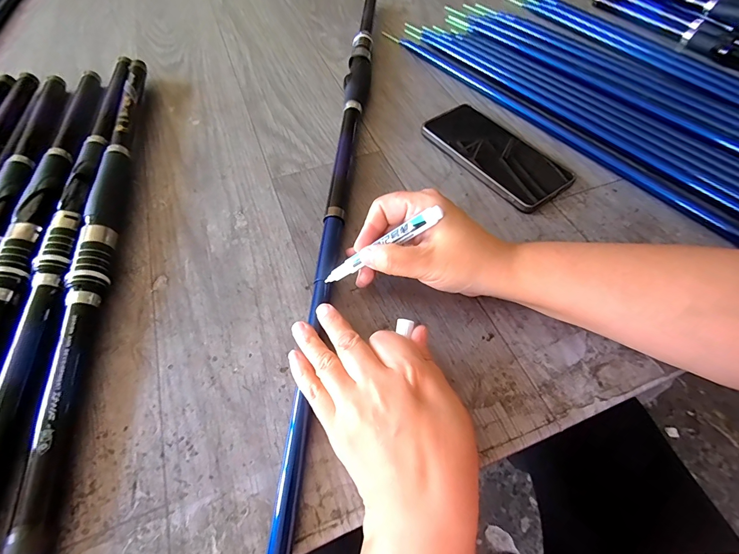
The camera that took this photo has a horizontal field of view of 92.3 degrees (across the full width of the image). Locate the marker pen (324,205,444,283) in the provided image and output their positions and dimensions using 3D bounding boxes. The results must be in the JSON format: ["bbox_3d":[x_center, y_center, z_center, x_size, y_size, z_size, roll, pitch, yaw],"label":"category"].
[{"bbox_3d":[0.004,-0.019,0.262,0.096,0.009,0.012,-31,54,26],"label":"marker pen"}]

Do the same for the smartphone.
[{"bbox_3d":[0.137,-0.137,0.386,0.083,0.013,0.159,-34,63,-18],"label":"smartphone"}]

